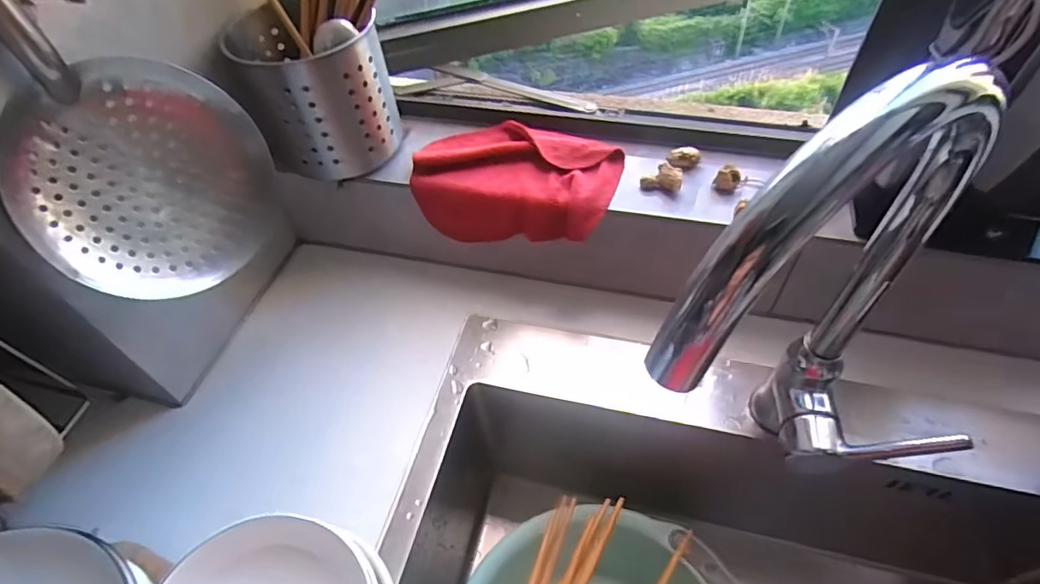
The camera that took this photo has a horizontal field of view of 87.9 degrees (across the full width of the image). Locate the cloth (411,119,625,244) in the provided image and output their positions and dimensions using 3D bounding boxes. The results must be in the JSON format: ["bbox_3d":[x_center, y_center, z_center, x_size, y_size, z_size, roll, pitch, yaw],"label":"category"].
[{"bbox_3d":[-0.002,-0.105,0.525,0.182,0.055,0.118,16,53,16],"label":"cloth"}]

